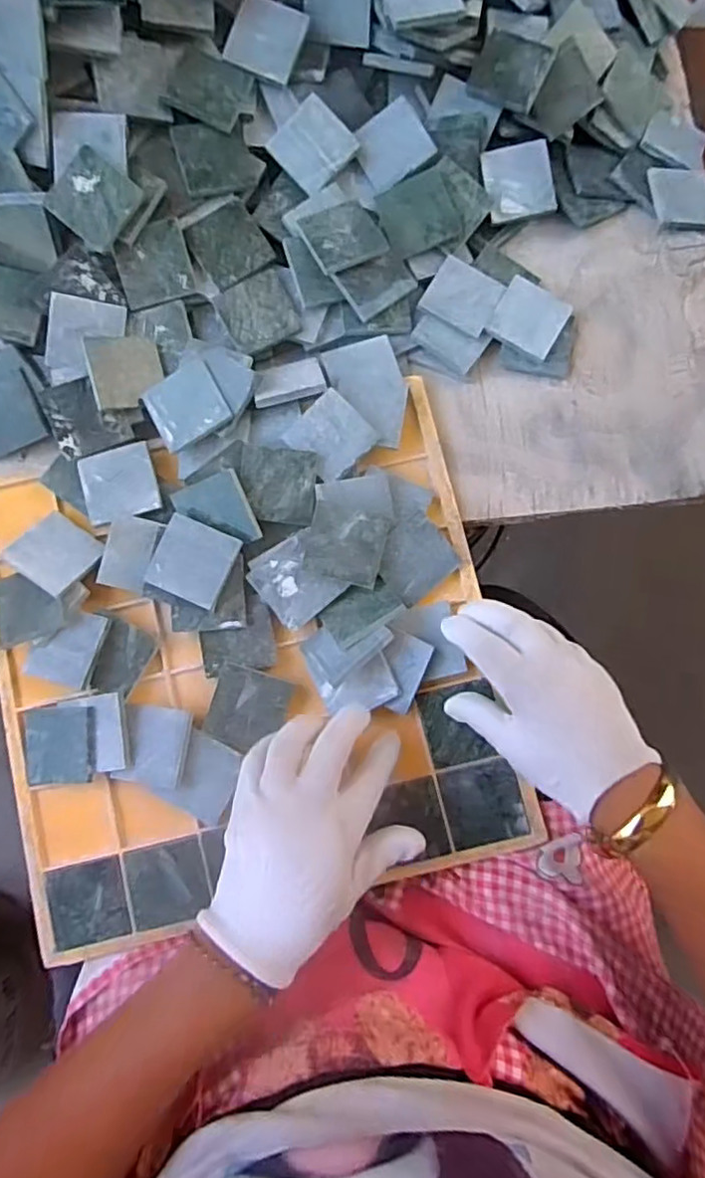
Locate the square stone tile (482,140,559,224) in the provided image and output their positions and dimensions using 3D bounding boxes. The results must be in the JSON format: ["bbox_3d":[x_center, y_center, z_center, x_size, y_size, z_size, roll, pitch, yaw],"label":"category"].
[{"bbox_3d":[0.124,-0.303,0.482,0.048,0.008,0.050,-11,98,6],"label":"square stone tile"}]

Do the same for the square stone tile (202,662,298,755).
[{"bbox_3d":[-0.069,0.080,0.430,0.051,0.006,0.051,16,80,4],"label":"square stone tile"}]

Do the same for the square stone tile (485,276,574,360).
[{"bbox_3d":[0.129,-0.198,0.472,0.050,0.006,0.050,29,82,6],"label":"square stone tile"}]

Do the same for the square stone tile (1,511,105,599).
[{"bbox_3d":[-0.204,-0.025,0.444,0.053,0.004,0.049,38,67,10],"label":"square stone tile"}]

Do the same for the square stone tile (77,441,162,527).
[{"bbox_3d":[-0.163,-0.072,0.449,0.050,0.007,0.053,-16,80,-2],"label":"square stone tile"}]

